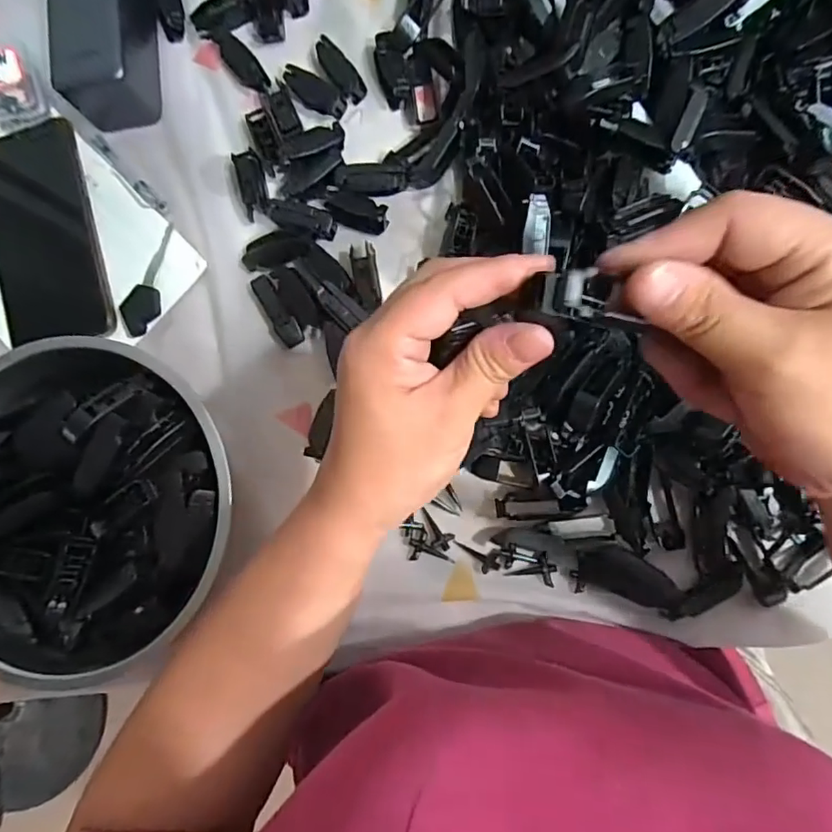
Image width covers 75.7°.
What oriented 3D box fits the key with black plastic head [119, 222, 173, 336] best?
[{"bbox_3d":[-0.187,-0.096,0.384,0.025,0.008,0.082,26,89,8],"label":"key with black plastic head"}]

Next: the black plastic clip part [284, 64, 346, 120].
[{"bbox_3d":[-0.073,-0.234,0.387,0.050,0.013,0.019,35,90,8],"label":"black plastic clip part"}]

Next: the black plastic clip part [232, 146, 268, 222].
[{"bbox_3d":[-0.119,-0.169,0.389,0.019,0.014,0.045,-12,84,5],"label":"black plastic clip part"}]

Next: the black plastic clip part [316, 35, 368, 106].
[{"bbox_3d":[-0.055,-0.248,0.385,0.020,0.012,0.048,-37,82,2],"label":"black plastic clip part"}]

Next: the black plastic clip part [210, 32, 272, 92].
[{"bbox_3d":[-0.126,-0.259,0.391,0.020,0.008,0.058,-37,82,2],"label":"black plastic clip part"}]

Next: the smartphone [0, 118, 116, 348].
[{"bbox_3d":[-0.273,-0.132,0.391,0.077,0.010,0.161,-15,84,5],"label":"smartphone"}]

